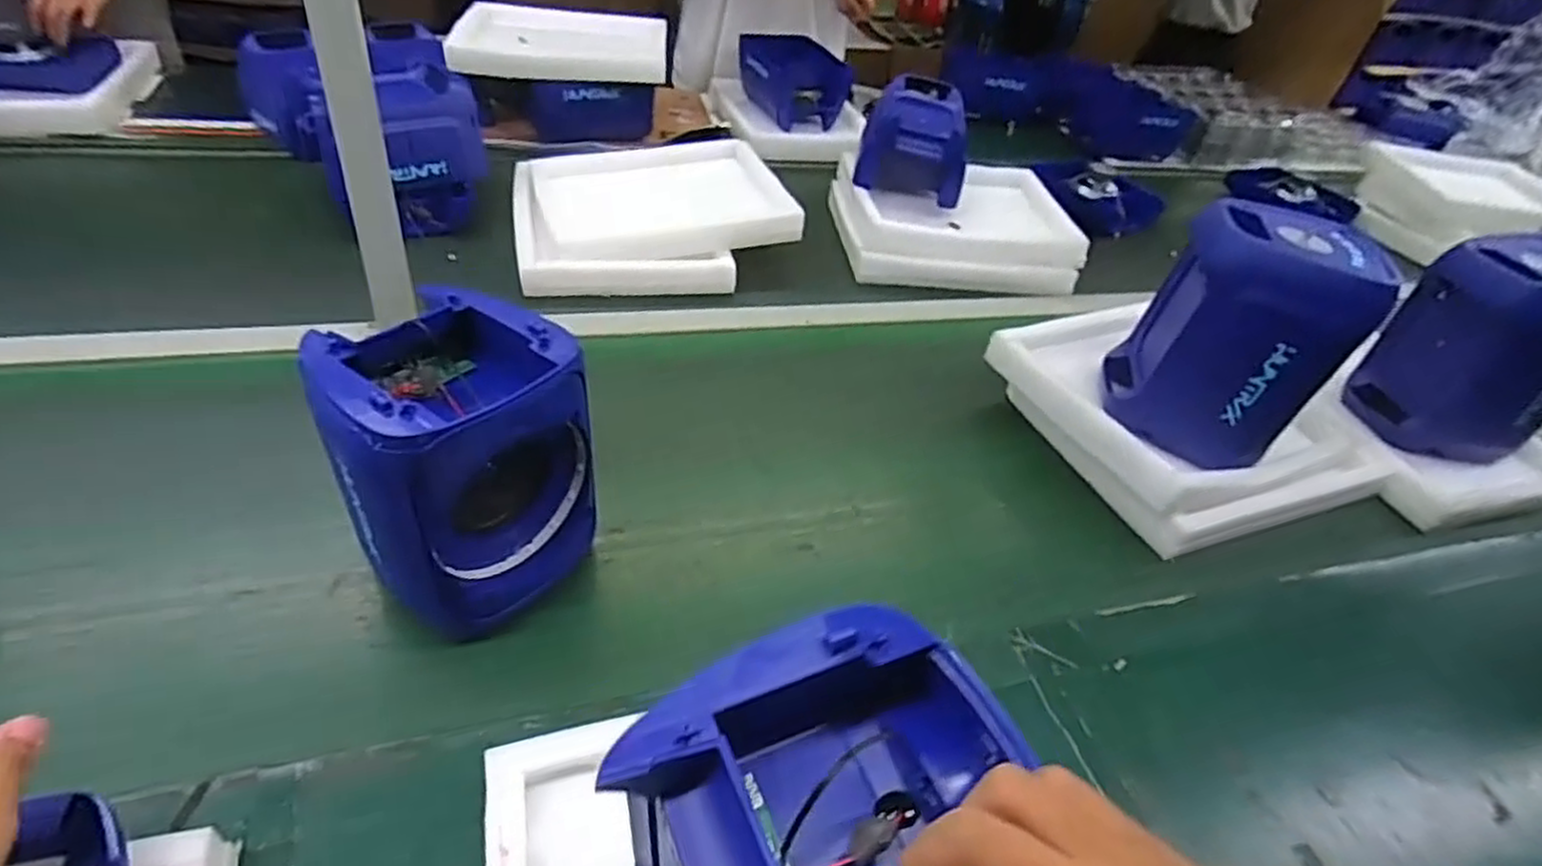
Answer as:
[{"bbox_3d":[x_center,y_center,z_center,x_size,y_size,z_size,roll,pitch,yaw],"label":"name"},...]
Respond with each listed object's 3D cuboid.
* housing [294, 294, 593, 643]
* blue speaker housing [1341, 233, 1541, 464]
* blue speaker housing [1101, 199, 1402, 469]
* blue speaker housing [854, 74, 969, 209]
[{"bbox_3d":[-0.241,0.032,0.600,0.154,0.219,0.169,32,47,25],"label":"housing"},{"bbox_3d":[0.897,-0.107,0.949,0.163,0.258,0.196,-21,48,-28],"label":"blue speaker housing"},{"bbox_3d":[0.498,-0.107,0.808,0.189,0.218,0.148,29,46,23],"label":"blue speaker housing"},{"bbox_3d":[0.247,-0.506,1.298,0.171,0.152,0.220,11,41,4],"label":"blue speaker housing"}]

